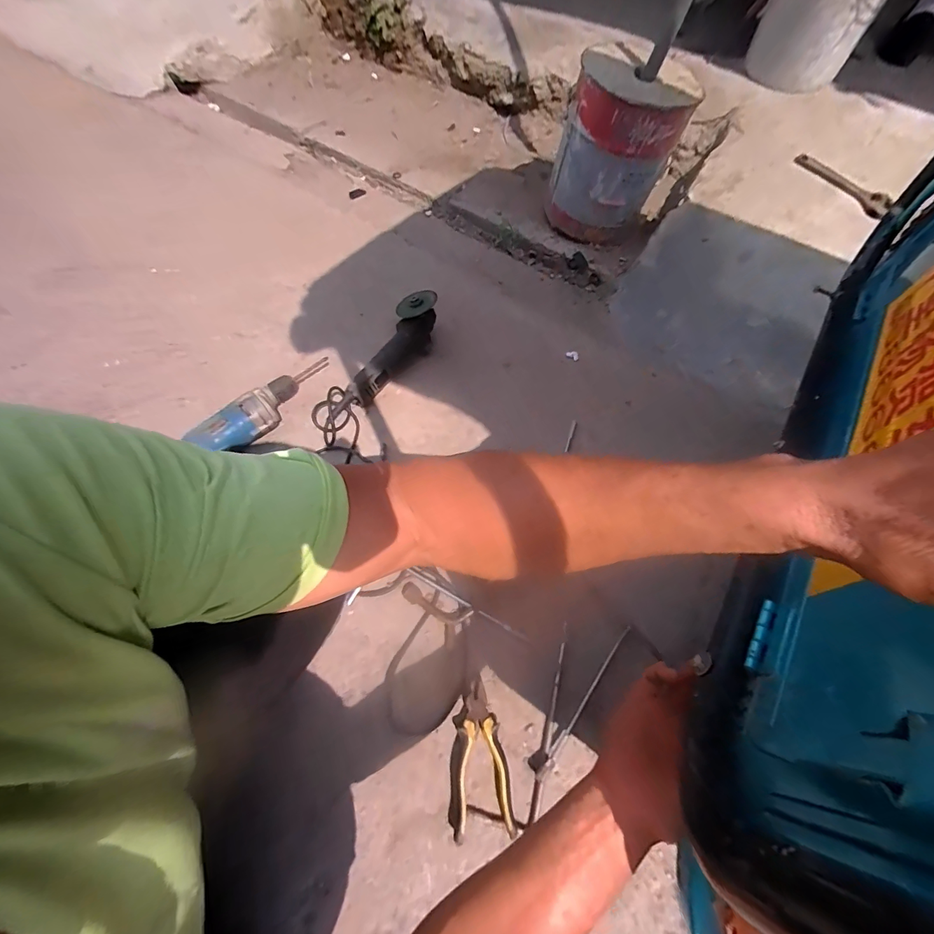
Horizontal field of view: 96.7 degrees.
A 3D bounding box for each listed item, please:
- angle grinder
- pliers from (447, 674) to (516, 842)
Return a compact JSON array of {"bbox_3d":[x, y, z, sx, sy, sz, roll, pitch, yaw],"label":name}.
[{"bbox_3d":[-0.152,-0.256,0.922,0.100,0.091,0.290,29,77,13],"label":"angle grinder"},{"bbox_3d":[0.016,0.404,0.586,0.084,0.021,0.179,-1,60,-4],"label":"pliers"}]

